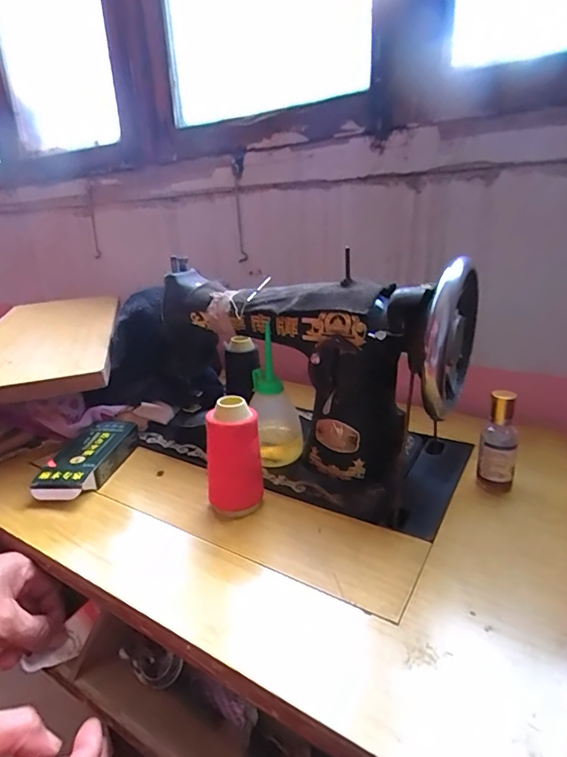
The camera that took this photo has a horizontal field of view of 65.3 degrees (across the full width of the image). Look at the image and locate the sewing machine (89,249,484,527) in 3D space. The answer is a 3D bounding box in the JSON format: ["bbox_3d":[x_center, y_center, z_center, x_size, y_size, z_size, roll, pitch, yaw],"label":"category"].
[{"bbox_3d":[-0.025,-0.009,0.490,0.413,0.192,0.143,9,24,30],"label":"sewing machine"}]

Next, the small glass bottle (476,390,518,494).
[{"bbox_3d":[0.199,0.061,0.410,0.030,0.099,0.023,7,23,27],"label":"small glass bottle"}]

